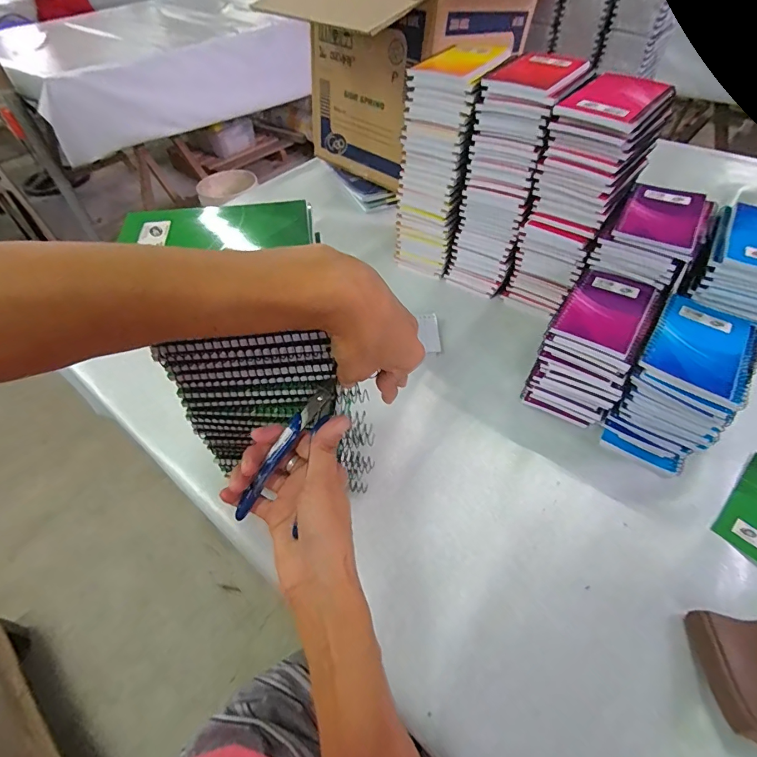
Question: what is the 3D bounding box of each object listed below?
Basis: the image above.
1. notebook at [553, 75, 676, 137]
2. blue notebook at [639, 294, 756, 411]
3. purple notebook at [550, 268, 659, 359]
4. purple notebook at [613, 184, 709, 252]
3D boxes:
[{"bbox_3d":[0.260,-0.301,0.451,0.084,0.017,0.121,34,59,27],"label":"notebook"},{"bbox_3d":[0.342,-0.036,0.436,0.094,0.015,0.135,31,57,25],"label":"blue notebook"},{"bbox_3d":[0.261,-0.079,0.475,0.083,0.010,0.129,28,56,23],"label":"purple notebook"},{"bbox_3d":[0.335,-0.193,0.492,0.080,0.011,0.122,27,56,23],"label":"purple notebook"}]

